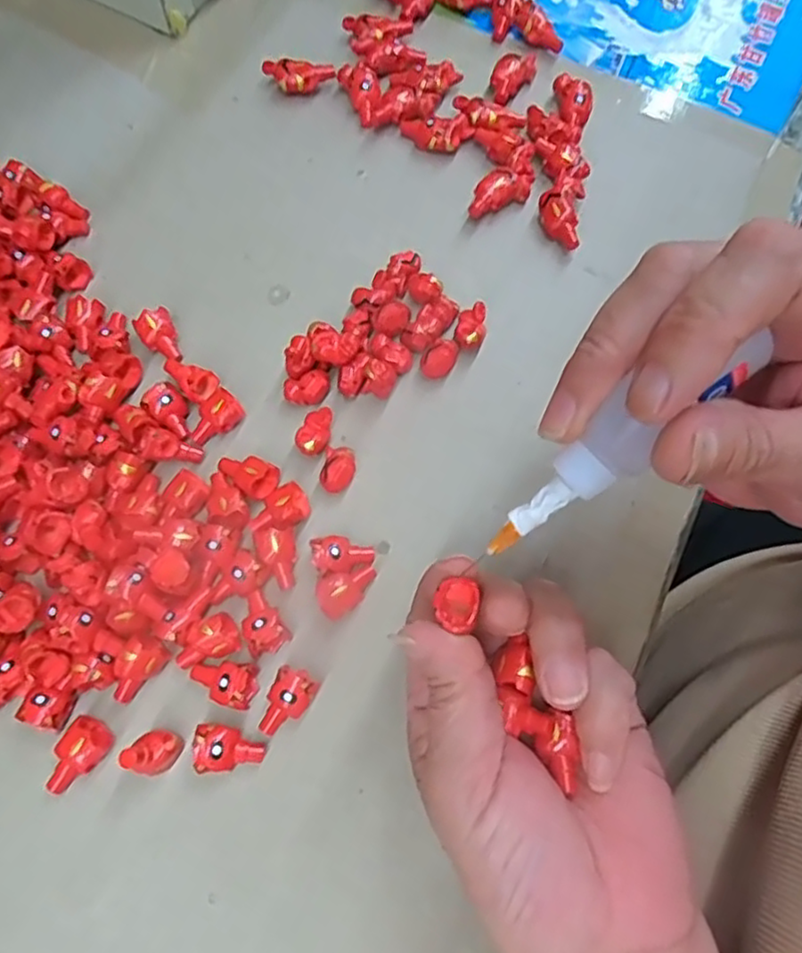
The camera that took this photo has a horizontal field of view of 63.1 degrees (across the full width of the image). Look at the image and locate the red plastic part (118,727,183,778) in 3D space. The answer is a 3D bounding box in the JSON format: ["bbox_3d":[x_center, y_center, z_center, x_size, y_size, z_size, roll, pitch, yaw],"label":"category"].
[{"bbox_3d":[-0.089,0.100,0.237,0.014,0.024,0.013,0,71,-1],"label":"red plastic part"}]

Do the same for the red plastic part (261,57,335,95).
[{"bbox_3d":[-0.055,-0.217,0.355,0.038,0.014,0.018,-5,71,-3],"label":"red plastic part"}]

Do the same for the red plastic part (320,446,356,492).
[{"bbox_3d":[-0.027,-0.002,0.283,0.014,0.013,0.020,8,71,2],"label":"red plastic part"}]

